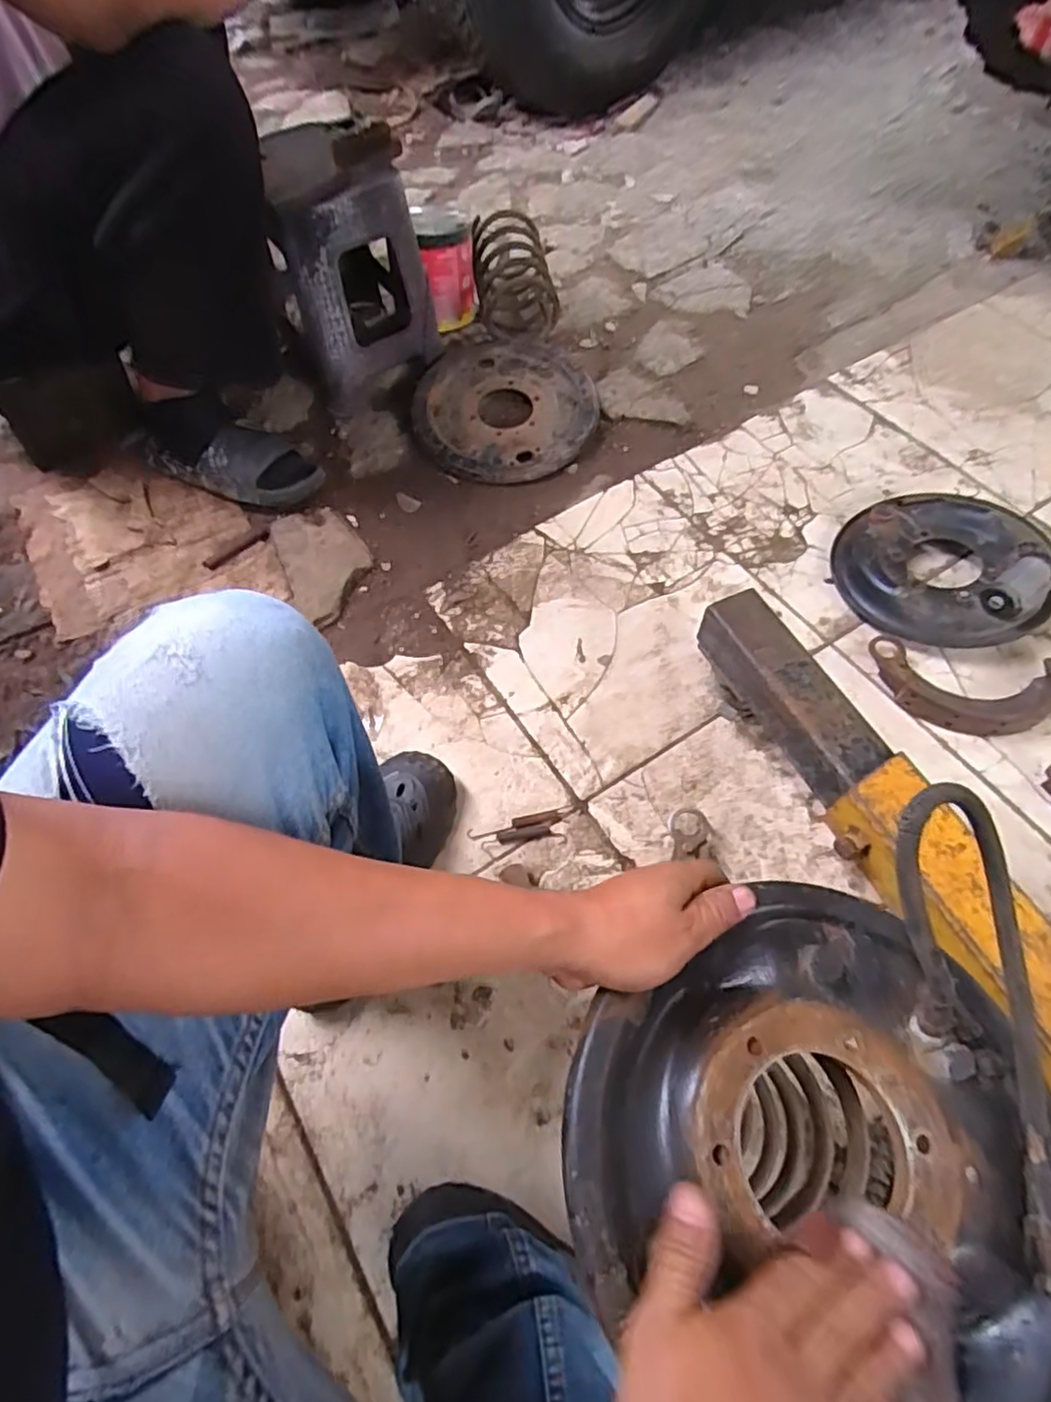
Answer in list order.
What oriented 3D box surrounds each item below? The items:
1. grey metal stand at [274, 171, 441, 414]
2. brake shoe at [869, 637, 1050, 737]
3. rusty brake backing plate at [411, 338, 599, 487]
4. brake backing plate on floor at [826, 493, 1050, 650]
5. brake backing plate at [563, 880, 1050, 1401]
[{"bbox_3d":[-0.252,-0.613,1.046,0.209,0.328,0.118,-16,61,-4],"label":"grey metal stand"},{"bbox_3d":[0.550,-0.018,0.819,0.222,0.043,0.119,11,62,10],"label":"brake shoe"},{"bbox_3d":[-0.035,-0.484,1.109,0.292,0.072,0.292,-7,60,1],"label":"rusty brake backing plate"},{"bbox_3d":[0.562,-0.188,0.892,0.248,0.090,0.259,-2,61,3],"label":"brake backing plate on floor"},{"bbox_3d":[0.160,0.240,0.343,0.253,0.055,0.243,-2,61,3],"label":"brake backing plate"}]

